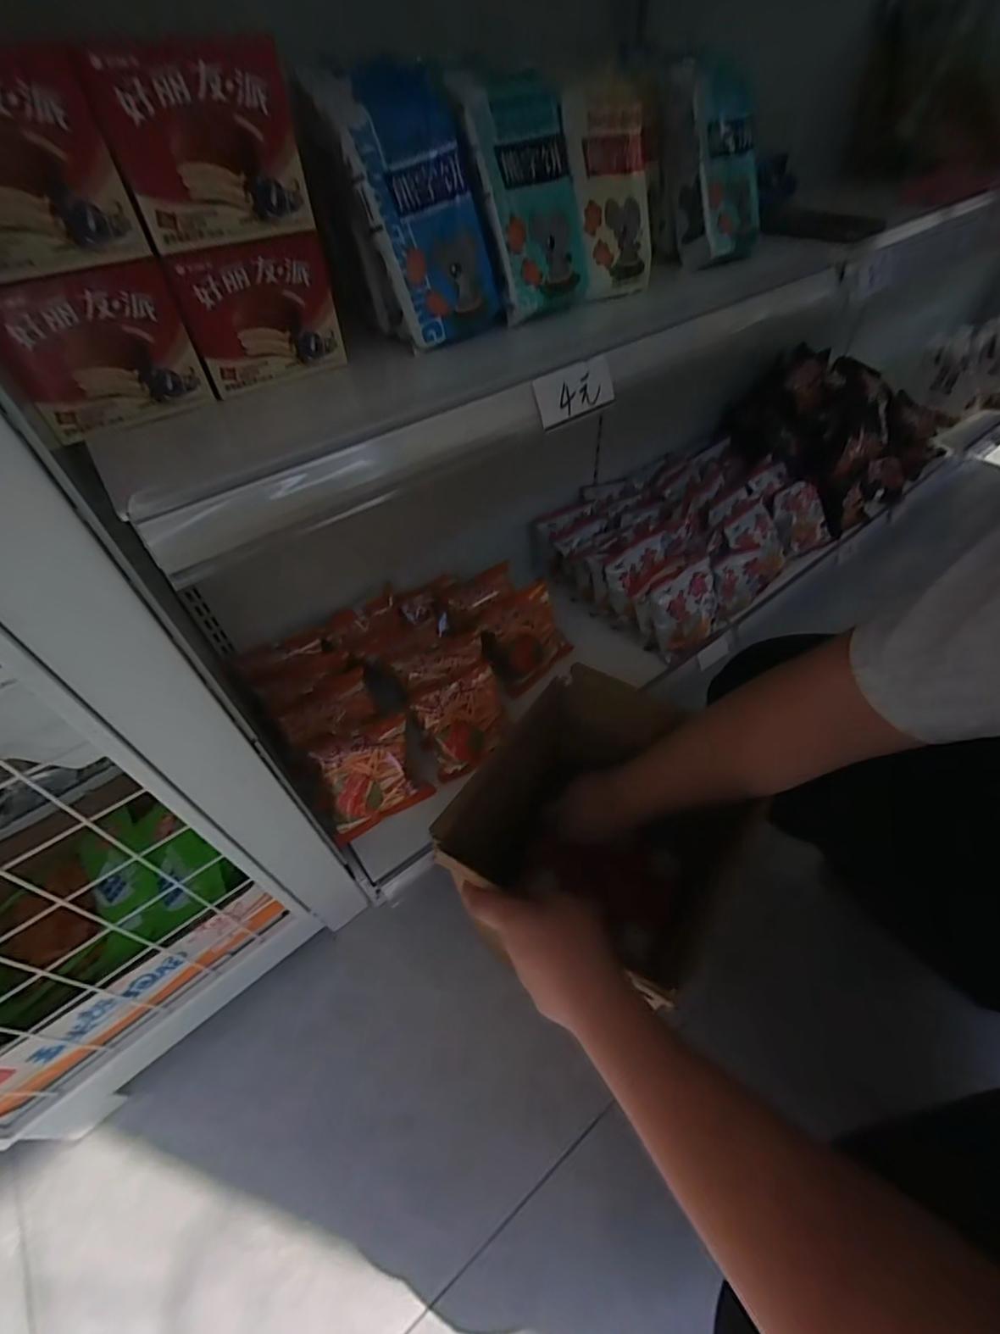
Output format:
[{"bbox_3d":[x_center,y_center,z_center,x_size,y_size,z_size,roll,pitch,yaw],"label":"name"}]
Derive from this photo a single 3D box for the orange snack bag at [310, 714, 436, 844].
[{"bbox_3d":[-0.169,0.142,0.678,0.136,0.133,0.053,-21,11,-15],"label":"orange snack bag"}]

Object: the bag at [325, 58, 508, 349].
[{"bbox_3d":[-0.065,-0.348,0.392,0.086,0.176,0.046,-32,34,-16],"label":"bag"}]

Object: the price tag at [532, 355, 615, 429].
[{"bbox_3d":[0.059,-0.213,0.402,0.072,0.036,0.004,-34,28,-21],"label":"price tag"}]

